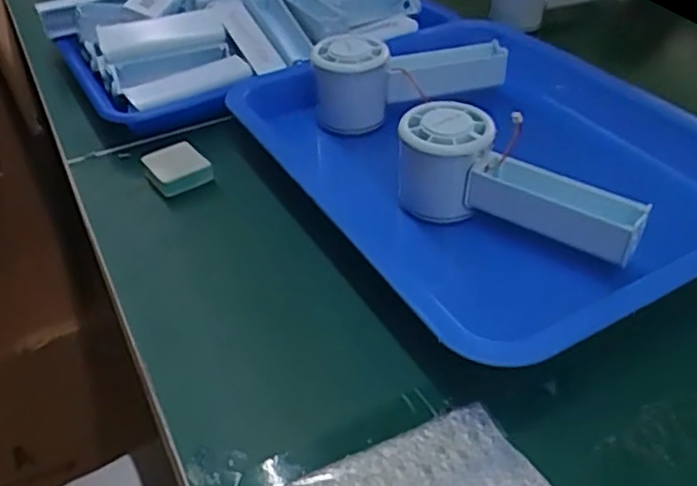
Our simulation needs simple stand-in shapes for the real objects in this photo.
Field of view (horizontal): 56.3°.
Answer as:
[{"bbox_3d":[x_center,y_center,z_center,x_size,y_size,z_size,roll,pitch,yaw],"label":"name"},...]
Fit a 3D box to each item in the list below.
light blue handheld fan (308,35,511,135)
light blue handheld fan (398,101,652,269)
[{"bbox_3d":[0.048,-0.126,0.498,0.147,0.059,0.075,3,40,5],"label":"light blue handheld fan"},{"bbox_3d":[0.098,-0.033,0.382,0.145,0.057,0.045,22,46,25],"label":"light blue handheld fan"}]

